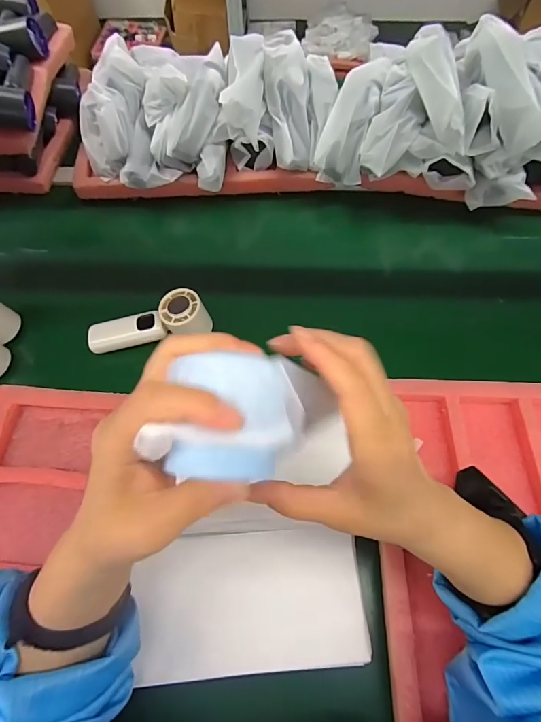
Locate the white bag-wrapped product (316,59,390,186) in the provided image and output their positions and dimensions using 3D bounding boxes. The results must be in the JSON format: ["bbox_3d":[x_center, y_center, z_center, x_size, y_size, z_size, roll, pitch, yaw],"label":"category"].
[{"bbox_3d":[0.131,-0.379,0.600,0.073,0.057,0.193,20,91,10],"label":"white bag-wrapped product"}]

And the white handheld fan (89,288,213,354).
[{"bbox_3d":[-0.156,-0.045,0.502,0.153,0.050,0.048,-16,62,6],"label":"white handheld fan"}]

